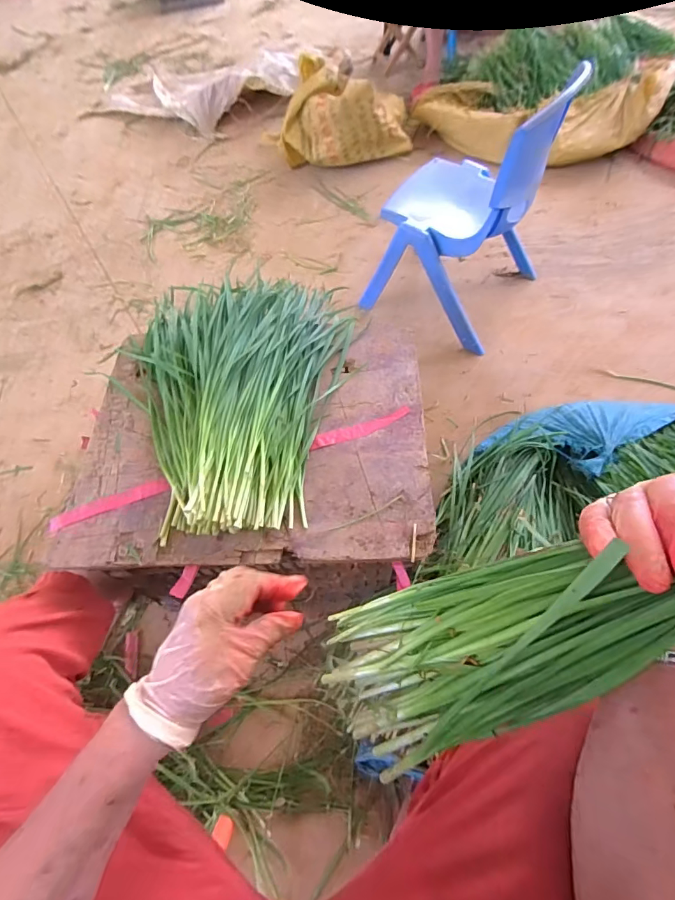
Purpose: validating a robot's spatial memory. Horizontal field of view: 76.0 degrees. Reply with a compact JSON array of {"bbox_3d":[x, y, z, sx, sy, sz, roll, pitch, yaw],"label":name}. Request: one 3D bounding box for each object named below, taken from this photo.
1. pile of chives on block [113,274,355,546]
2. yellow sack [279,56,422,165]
[{"bbox_3d":[-0.153,-0.108,0.632,0.347,0.073,0.475,-4,59,1],"label":"pile of chives on block"},{"bbox_3d":[0.031,-1.143,1.483,0.474,0.232,0.248,-2,59,2],"label":"yellow sack"}]

